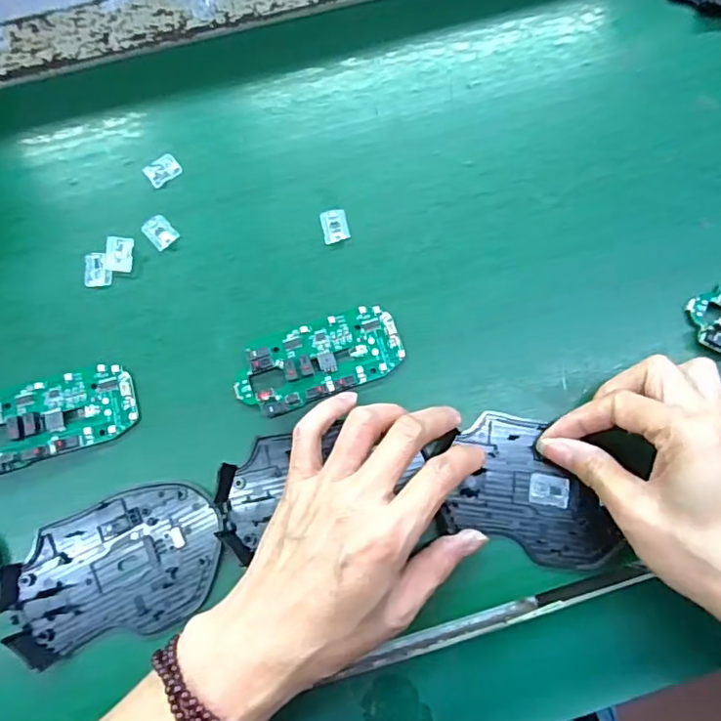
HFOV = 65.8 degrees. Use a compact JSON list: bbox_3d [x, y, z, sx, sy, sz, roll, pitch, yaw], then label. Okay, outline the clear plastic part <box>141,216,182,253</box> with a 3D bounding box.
[{"bbox_3d":[-0.125,-0.081,0.347,0.016,0.004,0.021,-42,81,-8],"label":"clear plastic part"}]

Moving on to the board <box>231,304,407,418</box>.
[{"bbox_3d":[-0.025,-0.001,0.324,0.097,0.009,0.046,-20,79,-4],"label":"board"}]

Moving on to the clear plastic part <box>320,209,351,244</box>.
[{"bbox_3d":[-0.016,-0.085,0.347,0.016,0.005,0.022,-12,78,-3],"label":"clear plastic part"}]

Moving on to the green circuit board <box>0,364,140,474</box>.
[{"bbox_3d":[-0.178,0.032,0.317,0.096,0.008,0.045,-17,78,-4],"label":"green circuit board"}]

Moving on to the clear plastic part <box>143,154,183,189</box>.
[{"bbox_3d":[-0.126,-0.121,0.355,0.021,0.004,0.016,-35,80,-7],"label":"clear plastic part"}]

